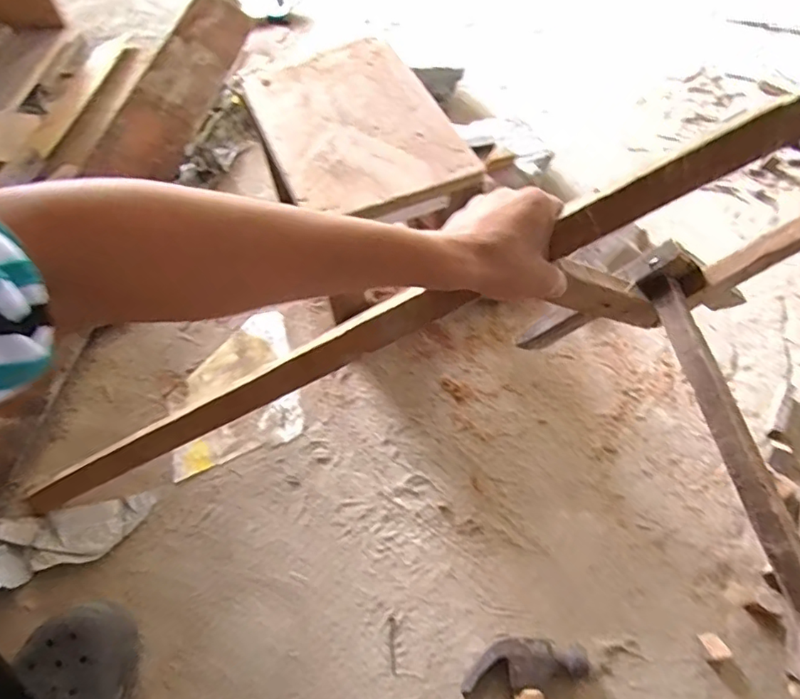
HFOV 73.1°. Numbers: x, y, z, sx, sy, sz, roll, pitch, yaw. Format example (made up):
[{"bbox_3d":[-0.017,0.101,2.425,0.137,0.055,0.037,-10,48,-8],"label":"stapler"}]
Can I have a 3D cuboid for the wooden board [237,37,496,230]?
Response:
[{"bbox_3d":[-0.056,-0.283,0.699,0.235,0.028,0.344,-19,59,-11],"label":"wooden board"}]

